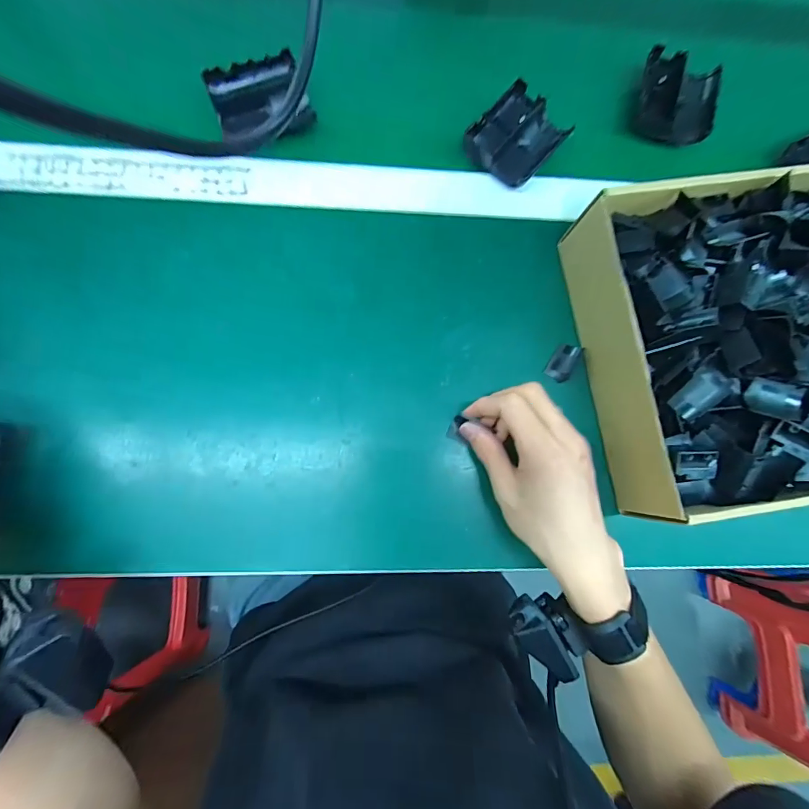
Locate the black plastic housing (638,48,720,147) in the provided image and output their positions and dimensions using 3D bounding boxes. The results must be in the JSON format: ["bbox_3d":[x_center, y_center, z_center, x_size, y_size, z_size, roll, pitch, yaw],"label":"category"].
[{"bbox_3d":[0.248,-0.278,0.379,0.067,0.024,0.084,16,81,-2],"label":"black plastic housing"}]

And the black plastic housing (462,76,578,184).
[{"bbox_3d":[0.098,-0.233,0.363,0.069,0.015,0.077,40,81,2],"label":"black plastic housing"}]

